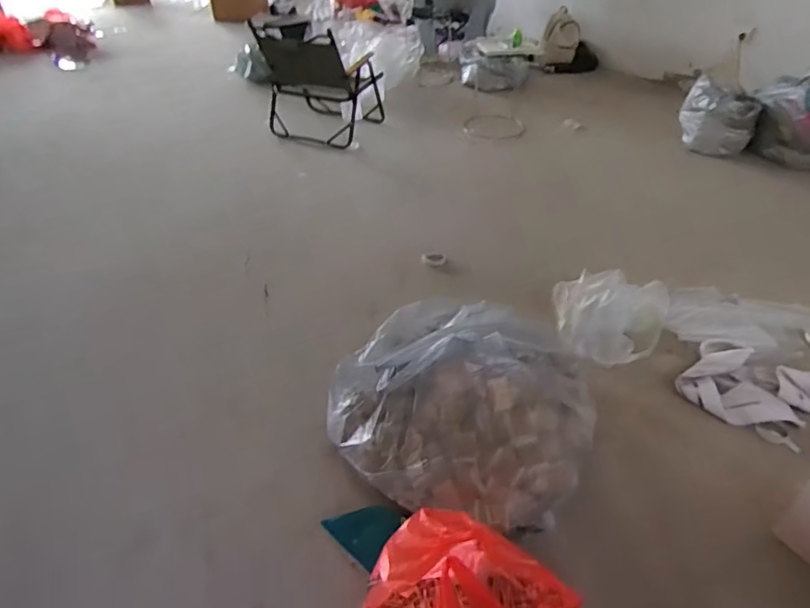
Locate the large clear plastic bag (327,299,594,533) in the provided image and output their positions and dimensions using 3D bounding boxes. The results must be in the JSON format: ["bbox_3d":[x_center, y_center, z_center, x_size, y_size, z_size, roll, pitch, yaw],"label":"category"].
[{"bbox_3d":[0.139,0.232,1.375,0.643,0.222,0.562,18,41,19],"label":"large clear plastic bag"}]

